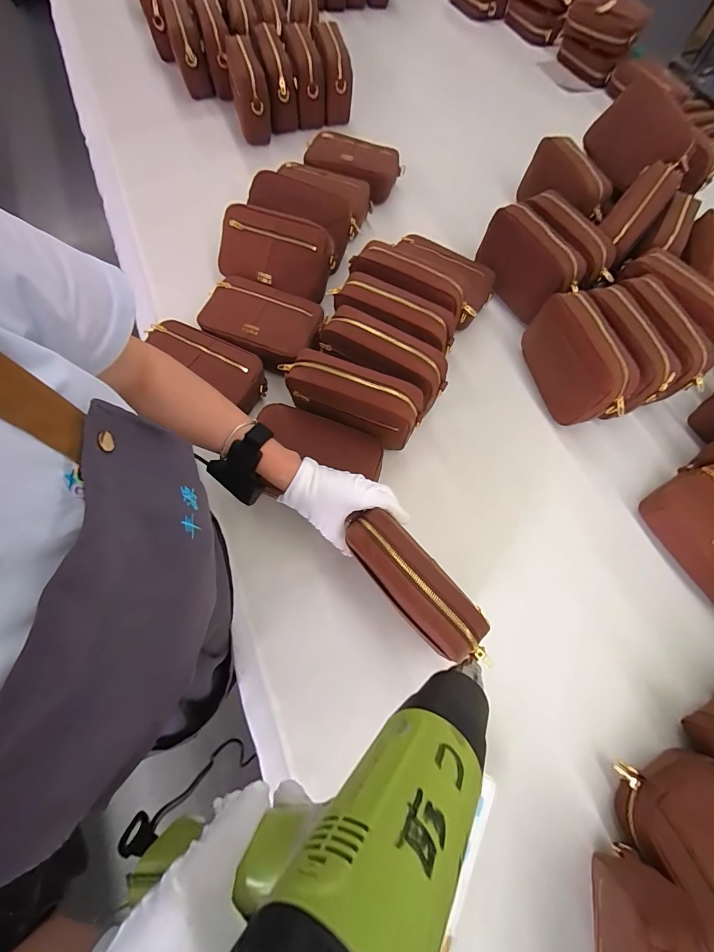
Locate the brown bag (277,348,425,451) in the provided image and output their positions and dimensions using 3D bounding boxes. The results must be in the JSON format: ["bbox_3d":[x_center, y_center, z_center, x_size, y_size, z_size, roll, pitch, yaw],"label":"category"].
[{"bbox_3d":[-0.011,-0.108,0.535,0.204,0.125,0.064,20,69,5],"label":"brown bag"}]

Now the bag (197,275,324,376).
[{"bbox_3d":[-0.156,-0.249,0.630,0.198,0.055,0.139,22,69,6],"label":"bag"}]

